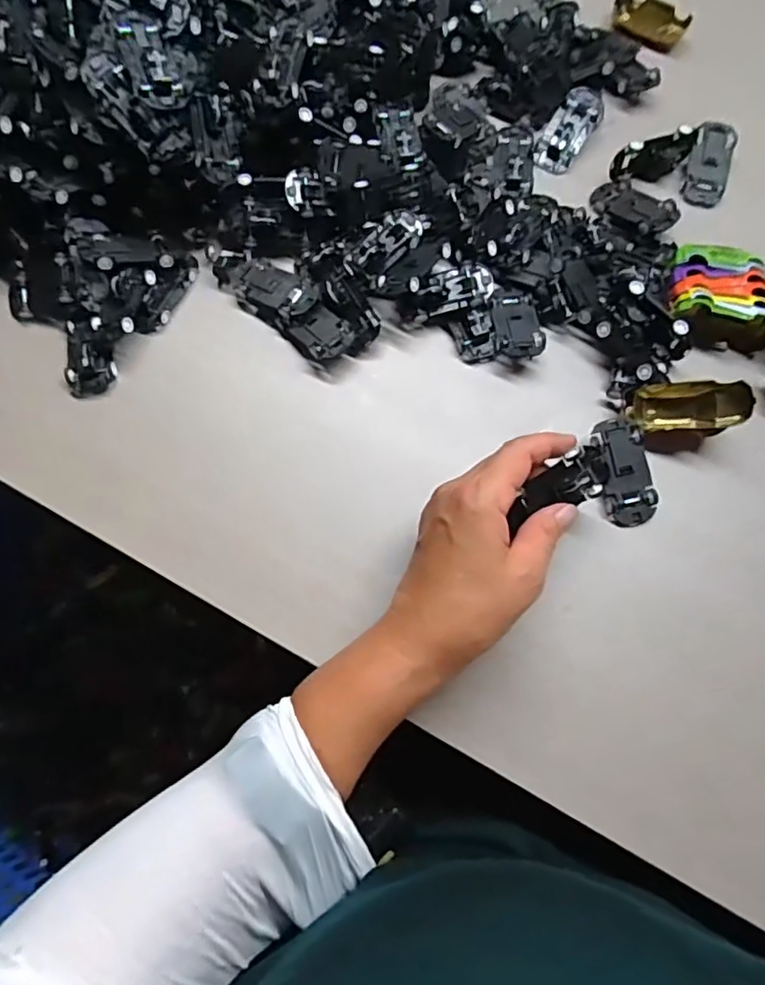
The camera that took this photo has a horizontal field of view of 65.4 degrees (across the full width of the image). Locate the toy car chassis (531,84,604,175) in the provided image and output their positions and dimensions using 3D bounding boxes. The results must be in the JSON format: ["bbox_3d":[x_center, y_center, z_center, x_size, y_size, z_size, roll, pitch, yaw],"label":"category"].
[{"bbox_3d":[0.145,-0.282,0.465,0.033,0.013,0.072,31,88,10],"label":"toy car chassis"}]

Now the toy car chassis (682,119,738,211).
[{"bbox_3d":[0.249,-0.252,0.453,0.029,0.012,0.069,13,86,5],"label":"toy car chassis"}]

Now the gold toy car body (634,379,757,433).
[{"bbox_3d":[0.197,-0.055,0.382,0.065,0.026,0.031,1,70,27],"label":"gold toy car body"}]

